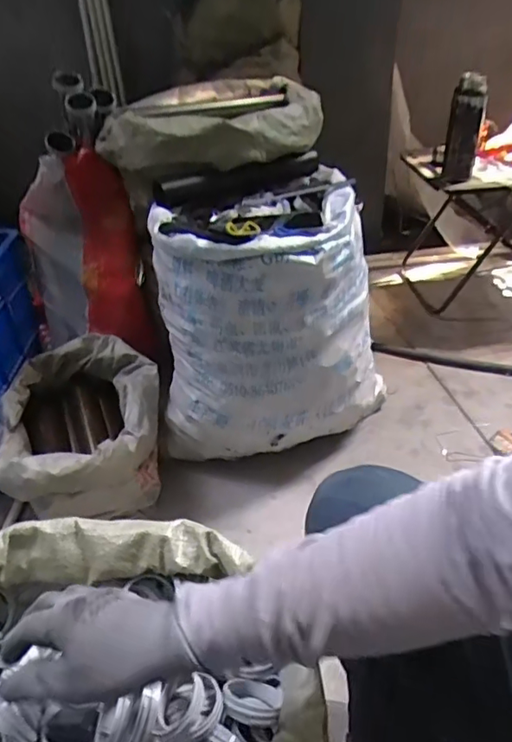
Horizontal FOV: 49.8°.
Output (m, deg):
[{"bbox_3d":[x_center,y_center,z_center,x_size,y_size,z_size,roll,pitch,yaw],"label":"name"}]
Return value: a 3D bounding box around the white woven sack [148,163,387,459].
[{"bbox_3d":[0.028,-0.117,1.142,0.464,0.470,0.354,-7,36,-6],"label":"white woven sack"}]

